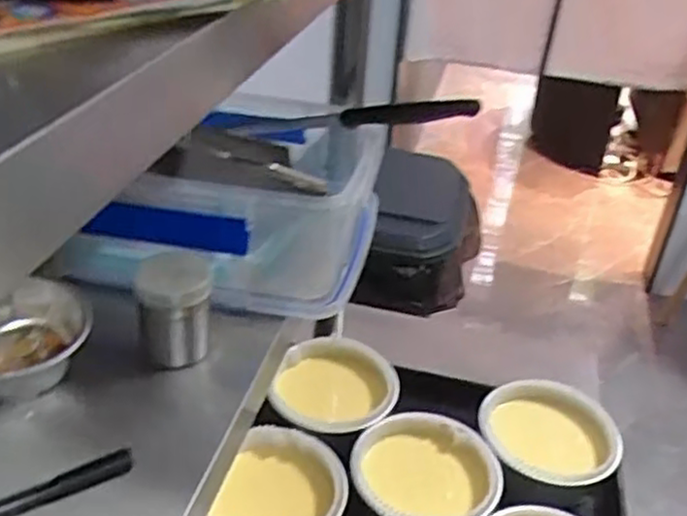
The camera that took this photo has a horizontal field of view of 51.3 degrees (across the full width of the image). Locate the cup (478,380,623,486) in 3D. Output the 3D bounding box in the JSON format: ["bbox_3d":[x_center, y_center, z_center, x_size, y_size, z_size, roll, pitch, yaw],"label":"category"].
[{"bbox_3d":[0.208,0.187,0.734,0.131,0.050,0.132,3,33,-2],"label":"cup"}]

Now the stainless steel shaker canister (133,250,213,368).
[{"bbox_3d":[-0.121,0.041,0.519,0.051,0.075,0.059,-1,33,-7],"label":"stainless steel shaker canister"}]

